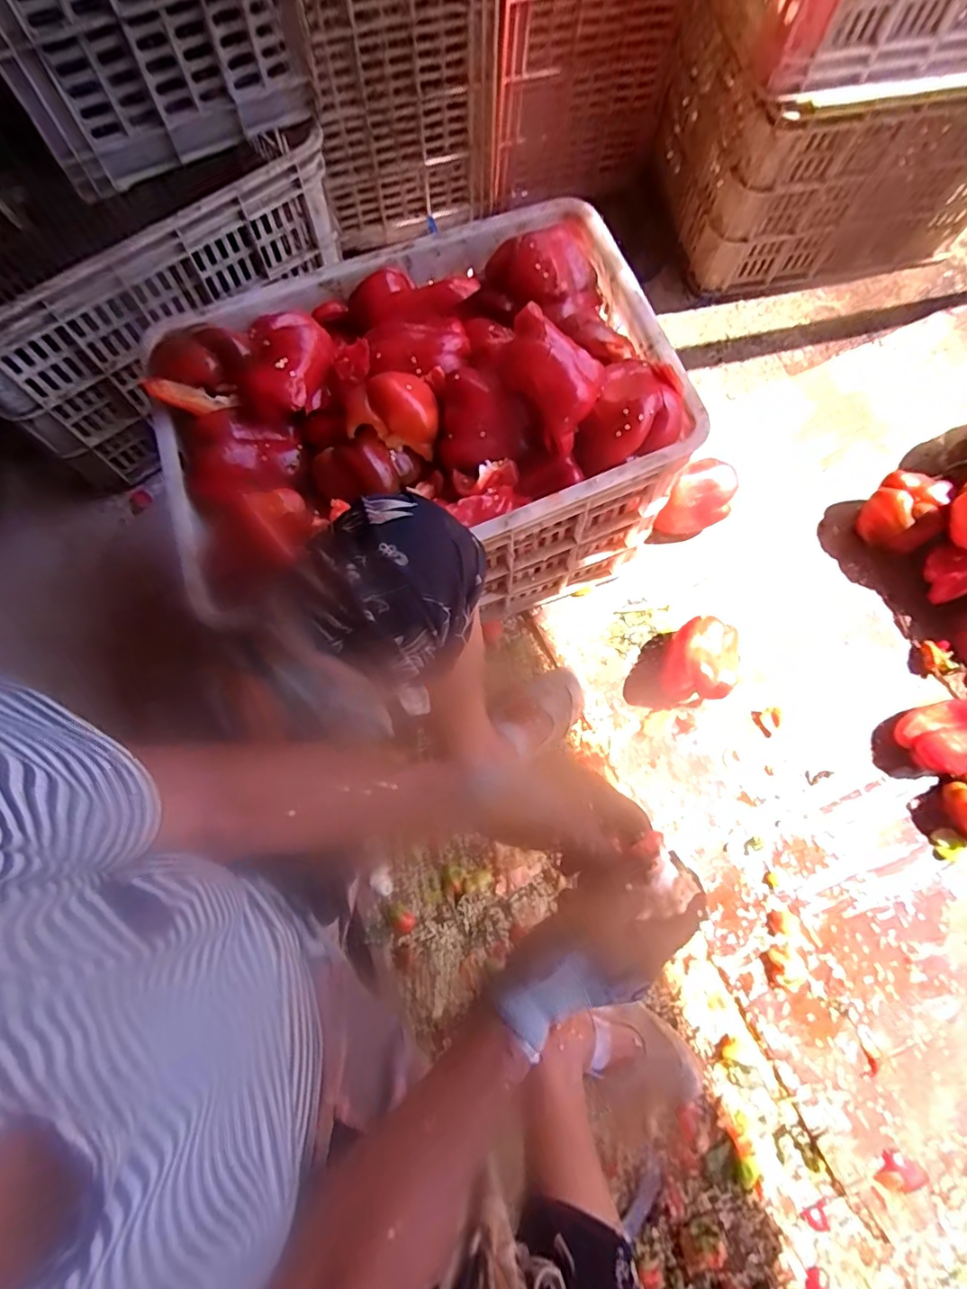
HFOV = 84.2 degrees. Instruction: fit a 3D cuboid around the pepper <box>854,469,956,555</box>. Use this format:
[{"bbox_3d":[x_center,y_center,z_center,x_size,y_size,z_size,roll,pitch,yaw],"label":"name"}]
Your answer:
[{"bbox_3d":[0.599,-0.183,0.775,0.094,0.094,0.092,0,76,-1],"label":"pepper"}]

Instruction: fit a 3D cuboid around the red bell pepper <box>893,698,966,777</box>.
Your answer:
[{"bbox_3d":[0.613,0.124,0.704,0.106,0.088,0.096,-6,76,-2],"label":"red bell pepper"}]

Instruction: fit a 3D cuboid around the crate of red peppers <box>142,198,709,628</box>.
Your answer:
[{"bbox_3d":[-0.065,-0.227,0.629,0.517,0.308,0.383,-19,77,-5],"label":"crate of red peppers"}]

